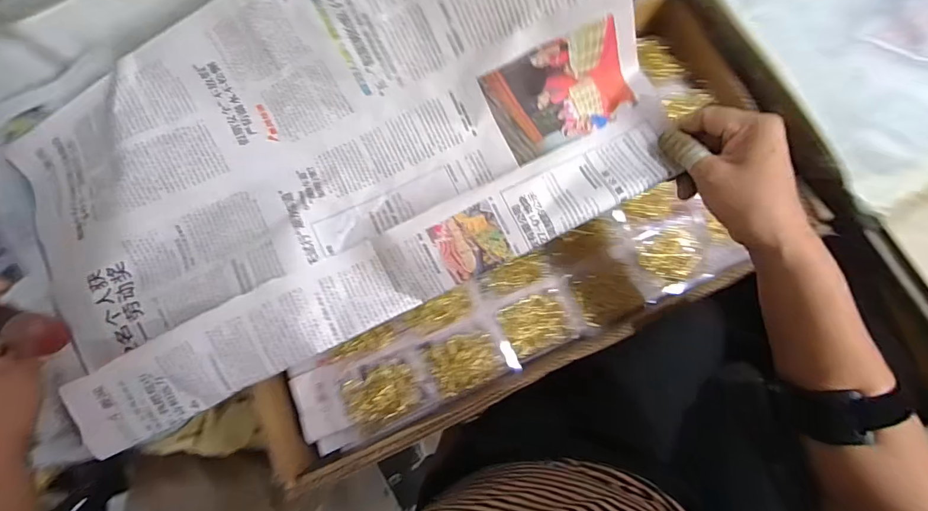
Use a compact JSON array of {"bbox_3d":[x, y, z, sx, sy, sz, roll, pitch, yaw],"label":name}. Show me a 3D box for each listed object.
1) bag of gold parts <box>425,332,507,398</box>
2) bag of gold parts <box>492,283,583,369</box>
[{"bbox_3d":[0.001,0.105,0.430,0.068,0.020,0.049,-24,85,0],"label":"bag of gold parts"},{"bbox_3d":[0.073,0.069,0.434,0.082,0.020,0.060,-24,85,0],"label":"bag of gold parts"}]

